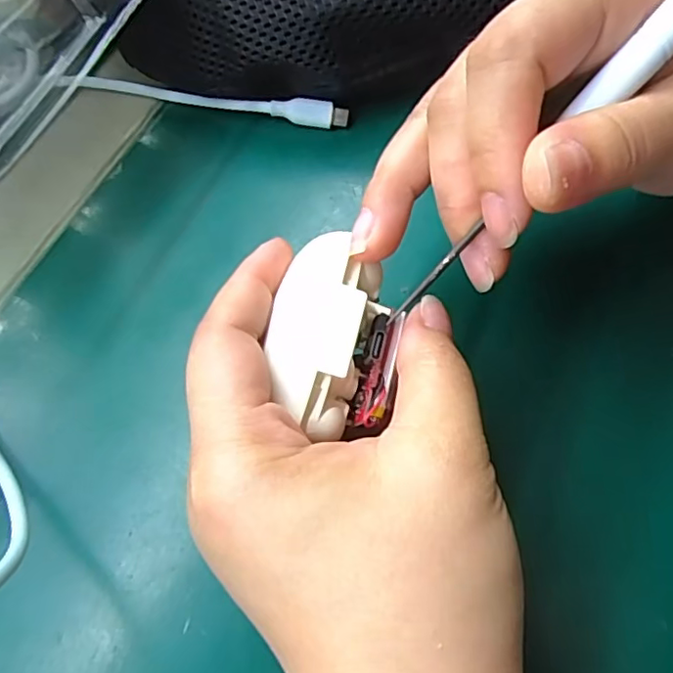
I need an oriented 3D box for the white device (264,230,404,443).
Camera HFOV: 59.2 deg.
[{"bbox_3d":[0.000,-0.001,0.169,0.034,0.019,0.058,7,63,6],"label":"white device"}]

